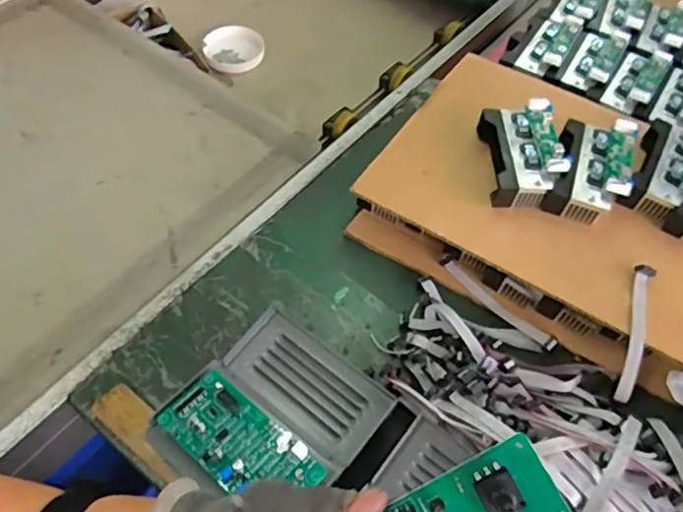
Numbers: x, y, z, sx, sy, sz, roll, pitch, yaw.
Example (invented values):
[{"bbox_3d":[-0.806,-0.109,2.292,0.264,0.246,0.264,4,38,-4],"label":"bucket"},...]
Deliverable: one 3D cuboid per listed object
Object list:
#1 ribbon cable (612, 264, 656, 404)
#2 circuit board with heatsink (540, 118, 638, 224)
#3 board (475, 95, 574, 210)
[{"bbox_3d":[0.289,0.073,0.572,0.015,0.019,0.141,16,73,9],"label":"ribbon cable"},{"bbox_3d":[0.281,-0.100,0.652,0.078,0.044,0.130,21,57,12],"label":"circuit board with heatsink"},{"bbox_3d":[0.206,-0.118,0.662,0.078,0.045,0.122,-1,55,-3],"label":"board"}]

